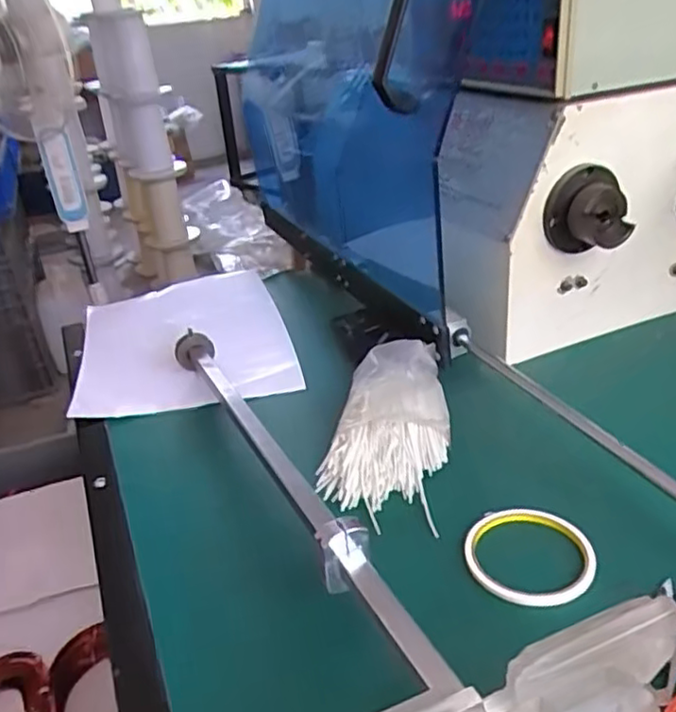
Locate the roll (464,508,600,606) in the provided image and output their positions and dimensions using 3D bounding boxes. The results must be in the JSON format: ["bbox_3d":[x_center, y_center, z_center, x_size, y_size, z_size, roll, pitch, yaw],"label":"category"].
[{"bbox_3d":[0.137,0.143,0.479,0.089,0.013,0.086,-5,28,2],"label":"roll"}]

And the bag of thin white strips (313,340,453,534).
[{"bbox_3d":[0.050,0.058,0.617,0.108,0.045,0.226,2,29,15],"label":"bag of thin white strips"}]

